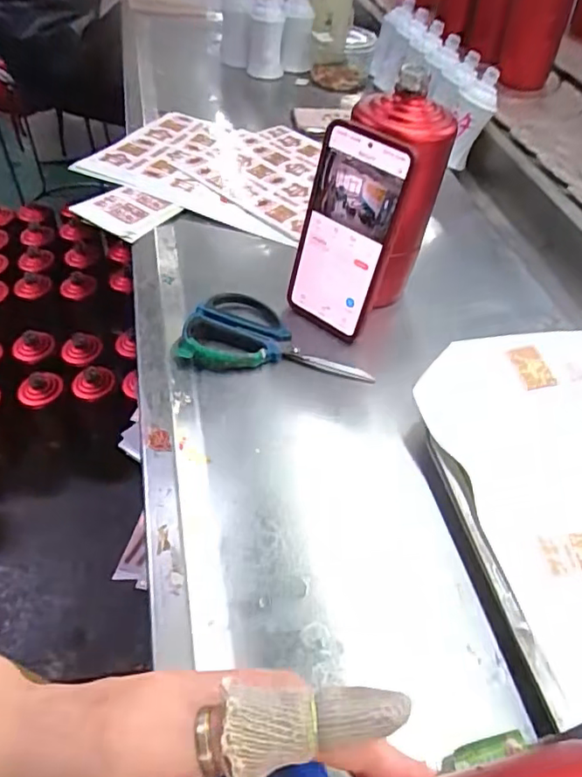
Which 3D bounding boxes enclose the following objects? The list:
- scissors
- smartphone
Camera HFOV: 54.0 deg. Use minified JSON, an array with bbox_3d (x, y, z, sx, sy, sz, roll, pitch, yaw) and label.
[{"bbox_3d":[-0.011,-0.048,0.499,0.158,0.014,0.085,6,48,3],"label":"scissors"},{"bbox_3d":[0.043,-0.126,0.482,0.081,0.169,0.015,31,38,23],"label":"smartphone"}]

